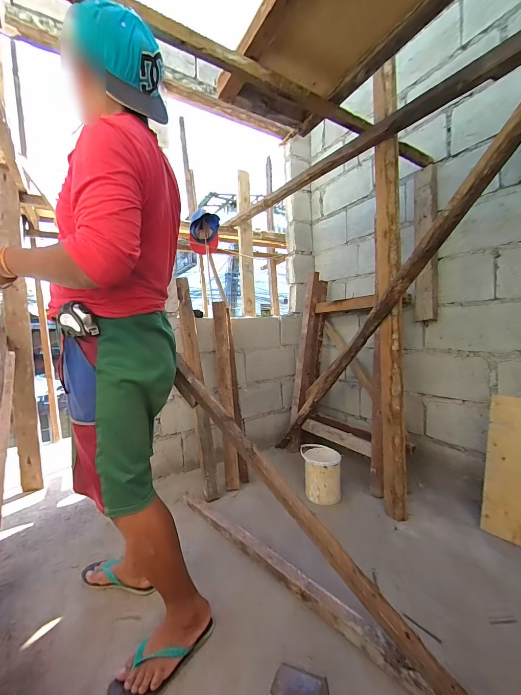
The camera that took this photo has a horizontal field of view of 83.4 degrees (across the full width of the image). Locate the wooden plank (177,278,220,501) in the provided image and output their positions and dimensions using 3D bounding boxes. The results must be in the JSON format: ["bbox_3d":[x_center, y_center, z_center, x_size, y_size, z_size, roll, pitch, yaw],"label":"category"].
[{"bbox_3d":[-0.336,0.165,1.547,0.083,1.177,0.057,-4,-16,-28],"label":"wooden plank"}]

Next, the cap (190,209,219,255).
[{"bbox_3d":[-0.348,-0.698,1.803,0.173,0.219,0.146,-3,4,-16],"label":"cap"}]

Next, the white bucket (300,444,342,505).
[{"bbox_3d":[0.300,0.628,1.461,0.191,0.208,0.179,-1,4,8],"label":"white bucket"}]

